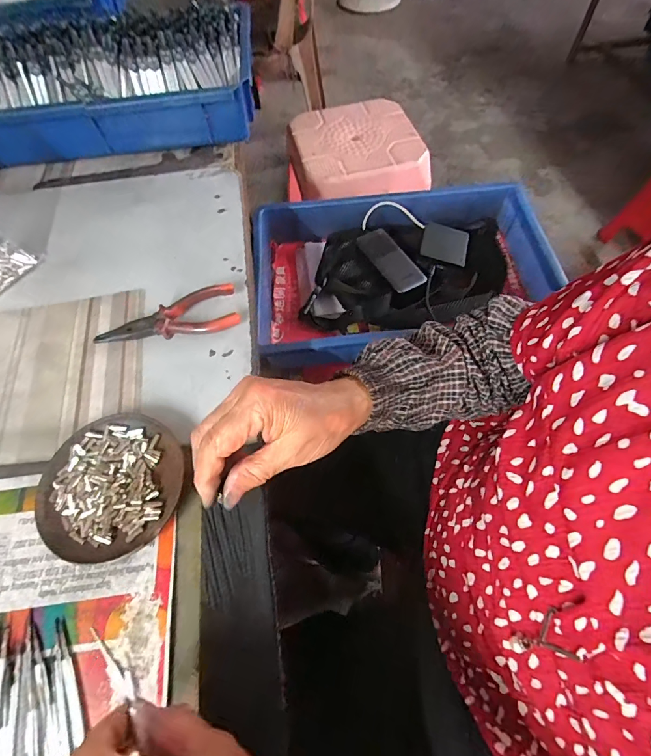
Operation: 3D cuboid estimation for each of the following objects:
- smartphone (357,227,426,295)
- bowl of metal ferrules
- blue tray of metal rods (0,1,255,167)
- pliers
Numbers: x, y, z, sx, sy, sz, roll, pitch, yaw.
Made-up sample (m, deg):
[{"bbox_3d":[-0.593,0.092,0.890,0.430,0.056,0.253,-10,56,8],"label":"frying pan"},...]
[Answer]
[{"bbox_3d":[0.101,-0.184,0.592,0.053,0.012,0.134,-28,63,-12],"label":"smartphone"},{"bbox_3d":[-0.175,0.086,0.312,0.114,0.021,0.113,-1,61,2],"label":"bowl of metal ferrules"},{"bbox_3d":[-0.313,-0.444,0.557,0.419,0.114,0.226,-7,61,-1],"label":"blue tray of metal rods"},{"bbox_3d":[-0.162,-0.061,0.397,0.142,0.020,0.048,-11,61,-3],"label":"pliers"}]

